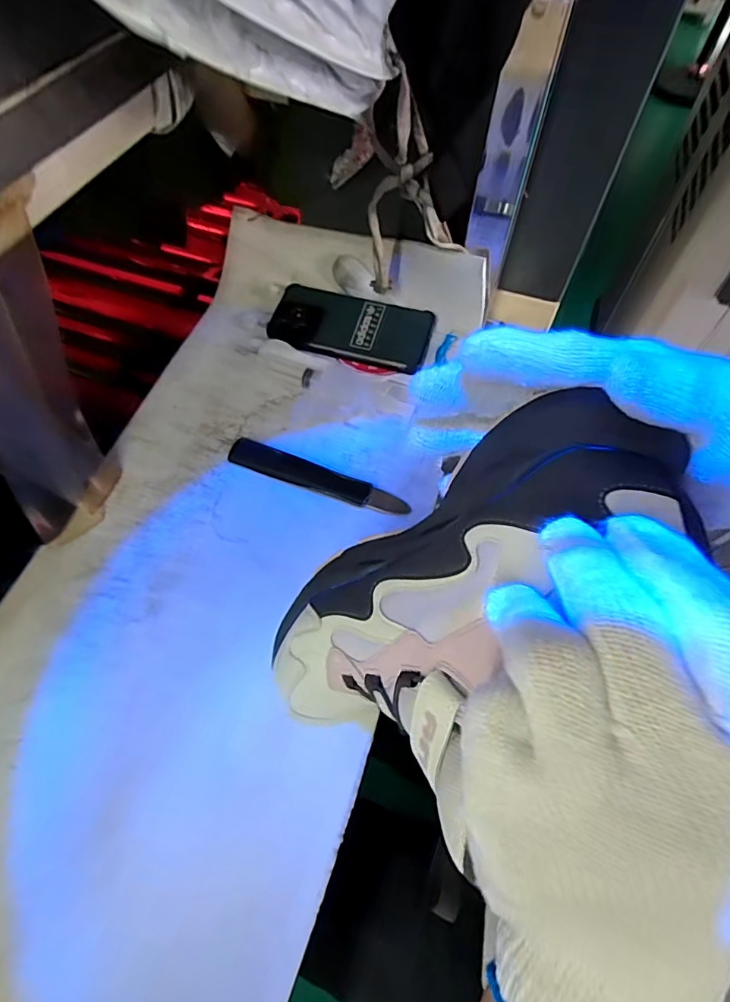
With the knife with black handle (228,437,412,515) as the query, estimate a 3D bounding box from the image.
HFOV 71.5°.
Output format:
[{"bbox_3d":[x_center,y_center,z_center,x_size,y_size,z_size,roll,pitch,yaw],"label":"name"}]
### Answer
[{"bbox_3d":[-0.042,-0.020,0.454,0.167,0.014,0.026,19,61,9],"label":"knife with black handle"}]

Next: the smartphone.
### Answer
[{"bbox_3d":[-0.015,-0.184,0.535,0.165,0.020,0.085,12,60,5],"label":"smartphone"}]

